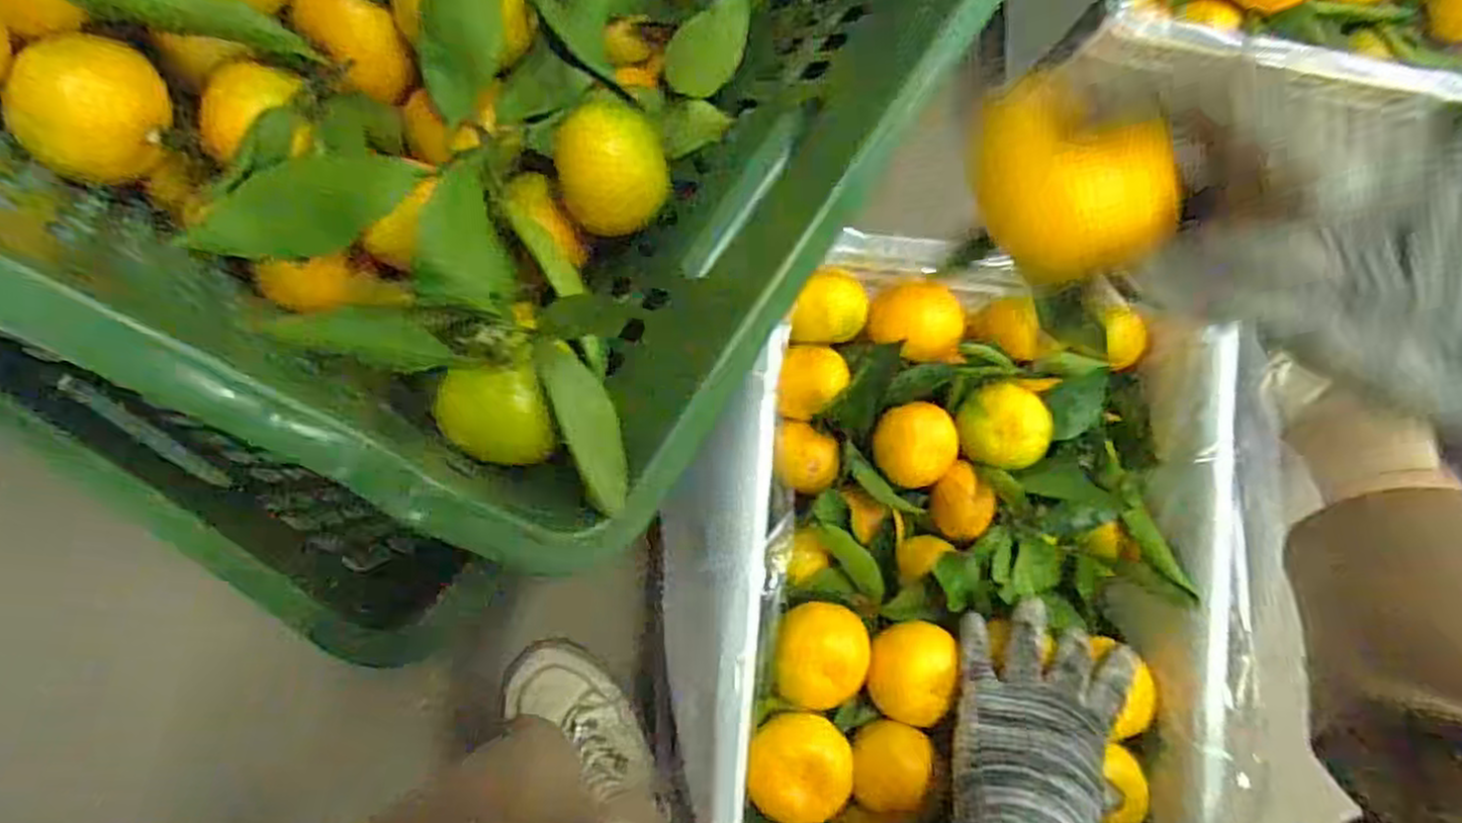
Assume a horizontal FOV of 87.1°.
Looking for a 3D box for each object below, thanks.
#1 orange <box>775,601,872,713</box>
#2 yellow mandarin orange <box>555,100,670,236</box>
[{"bbox_3d":[0.058,0.151,0.486,0.059,0.046,0.060,0,86,-6],"label":"orange"},{"bbox_3d":[-0.052,-0.110,0.364,0.051,0.056,0.053,-6,87,-6],"label":"yellow mandarin orange"}]

